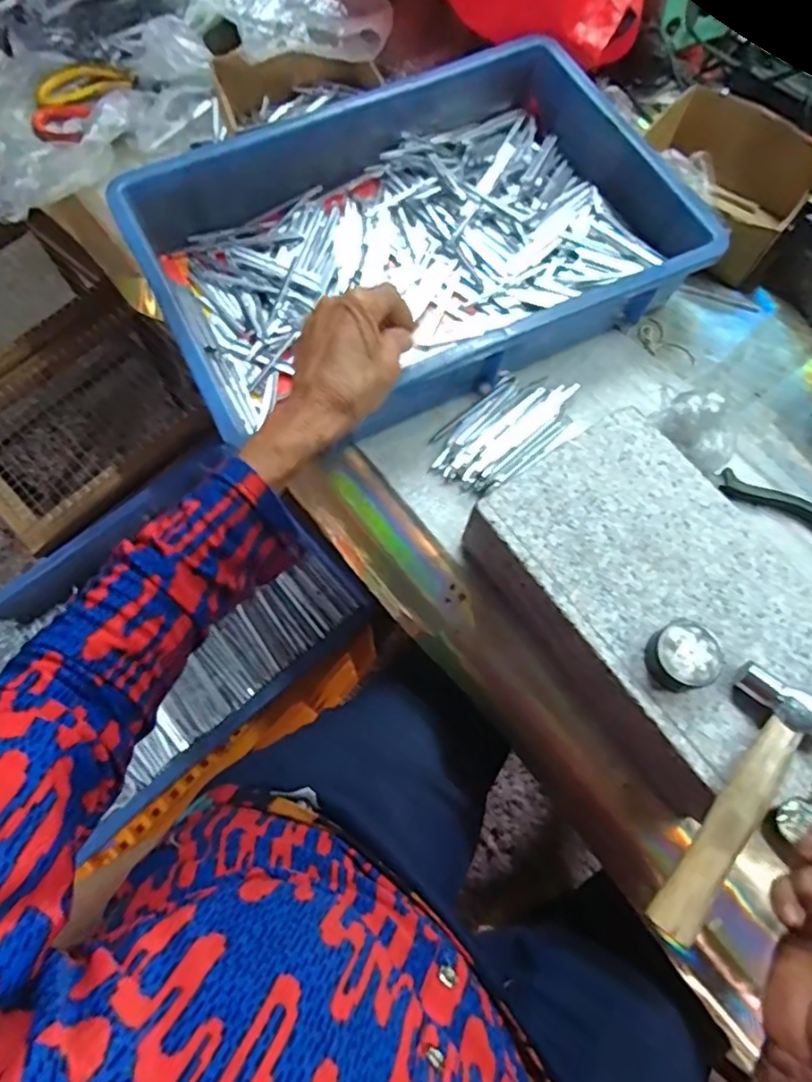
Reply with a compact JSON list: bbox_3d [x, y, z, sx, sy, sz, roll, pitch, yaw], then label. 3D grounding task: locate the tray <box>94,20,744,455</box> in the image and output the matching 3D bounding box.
[{"bbox_3d":[0.010,-0.263,0.539,0.430,0.078,0.301,-25,70,-10],"label":"tray"}]

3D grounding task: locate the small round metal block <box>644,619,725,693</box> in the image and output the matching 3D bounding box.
[{"bbox_3d":[0.164,0.067,0.360,0.039,0.021,0.037,0,68,0],"label":"small round metal block"}]

